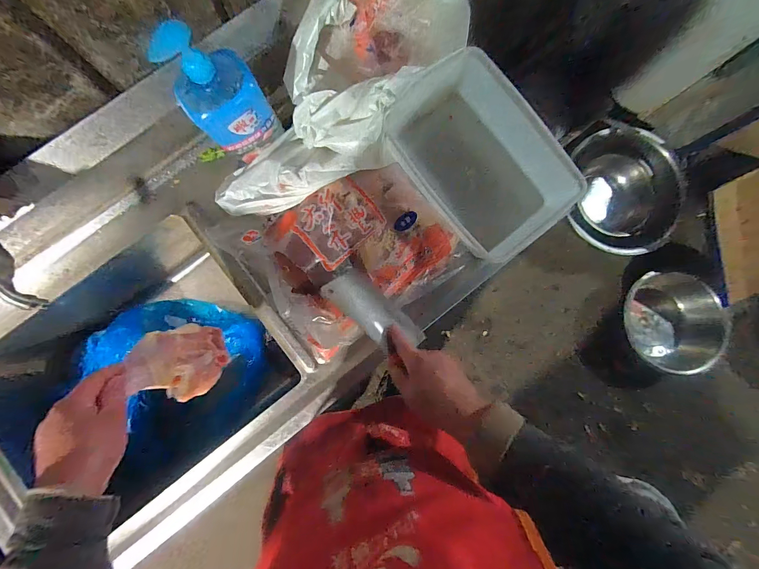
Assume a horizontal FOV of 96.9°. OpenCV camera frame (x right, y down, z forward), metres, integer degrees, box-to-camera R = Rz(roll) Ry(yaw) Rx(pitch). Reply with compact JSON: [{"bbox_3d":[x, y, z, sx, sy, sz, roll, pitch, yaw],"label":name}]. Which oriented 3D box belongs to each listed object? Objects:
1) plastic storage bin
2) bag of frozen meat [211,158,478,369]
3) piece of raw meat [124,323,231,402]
[{"bbox_3d":[0.181,-0.226,0.647,0.232,0.171,0.343,-38,87,-5],"label":"plastic storage bin"},{"bbox_3d":[-0.051,-0.080,0.602,0.361,0.088,0.308,-34,87,-5],"label":"bag of frozen meat"},{"bbox_3d":[-0.294,0.109,0.499,0.032,0.135,0.110,-34,62,25],"label":"piece of raw meat"}]

